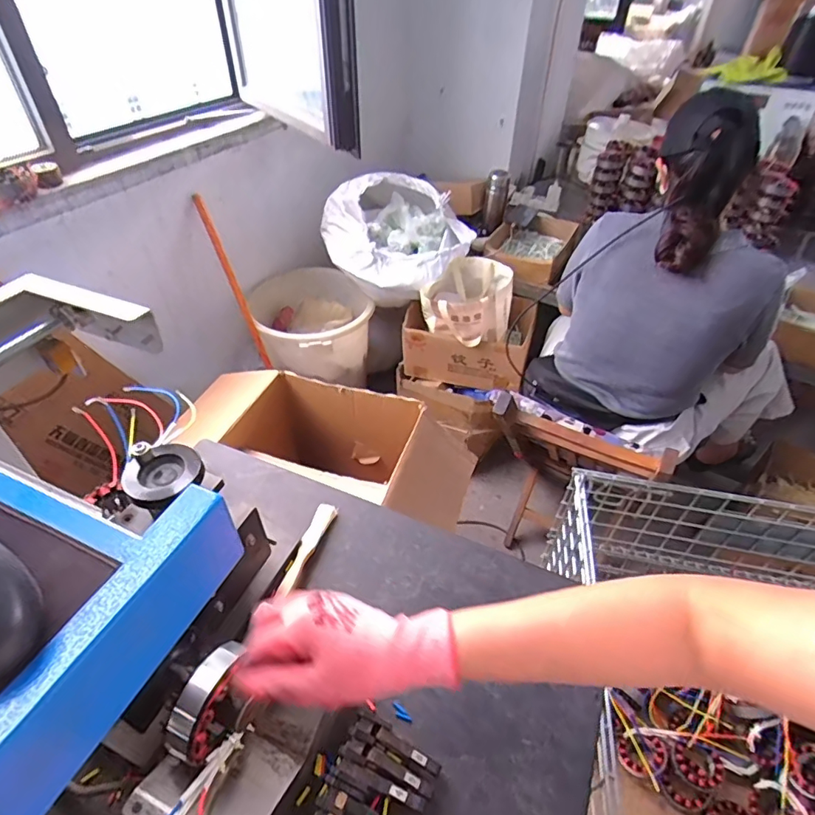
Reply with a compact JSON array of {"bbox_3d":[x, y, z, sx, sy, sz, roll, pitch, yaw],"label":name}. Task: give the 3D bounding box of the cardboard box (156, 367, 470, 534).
[{"bbox_3d":[-0.196,0.116,1.269,0.689,0.277,0.251,15,46,14],"label":"cardboard box"}]

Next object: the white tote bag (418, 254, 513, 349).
[{"bbox_3d":[0.173,-0.321,1.458,0.250,0.160,0.212,6,44,5],"label":"white tote bag"}]

